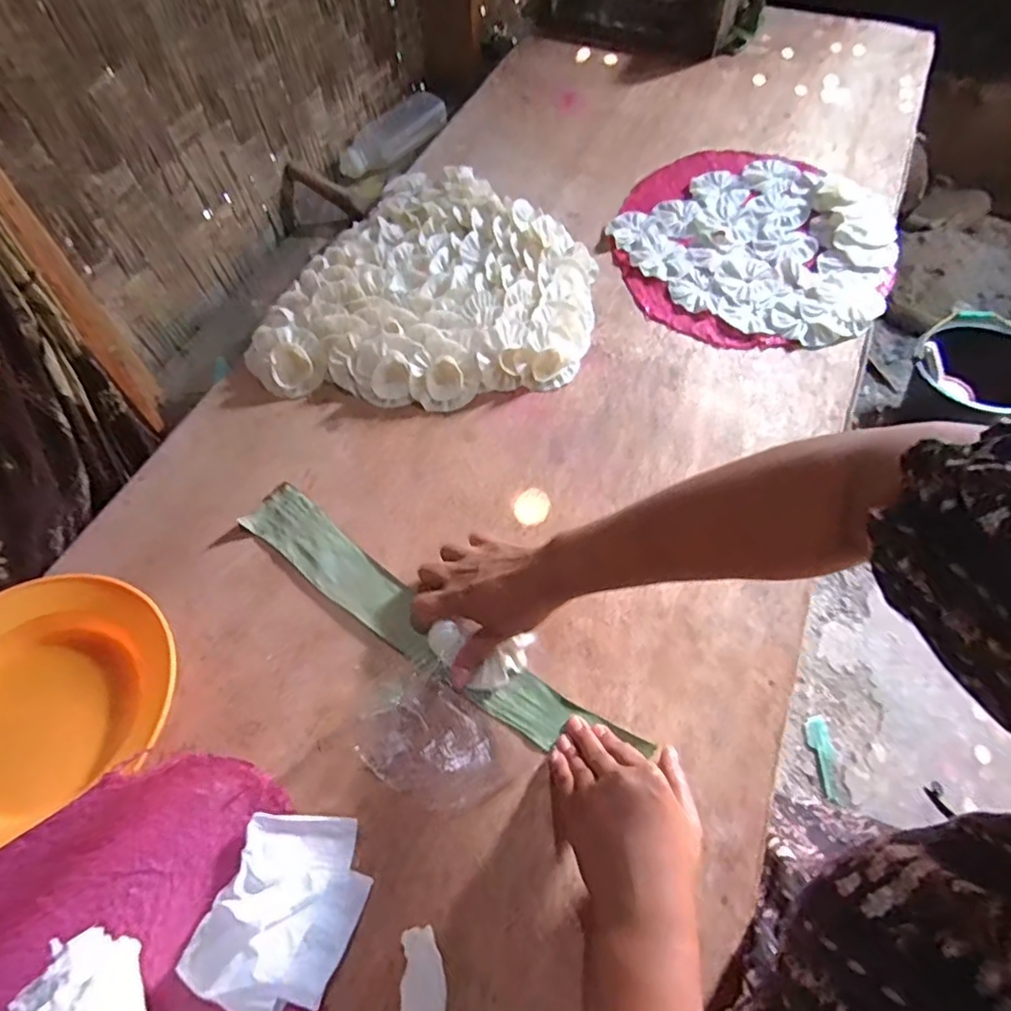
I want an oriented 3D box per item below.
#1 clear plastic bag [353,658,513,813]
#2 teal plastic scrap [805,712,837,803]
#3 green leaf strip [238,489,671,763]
[{"bbox_3d":[-0.060,0.181,0.467,0.085,0.023,0.114,-37,66,-18],"label":"clear plastic bag"},{"bbox_3d":[0.699,0.550,1.329,0.047,0.009,0.171,-2,60,0],"label":"teal plastic scrap"},{"bbox_3d":[-0.072,0.102,0.526,0.404,0.009,0.058,32,62,18],"label":"green leaf strip"}]

